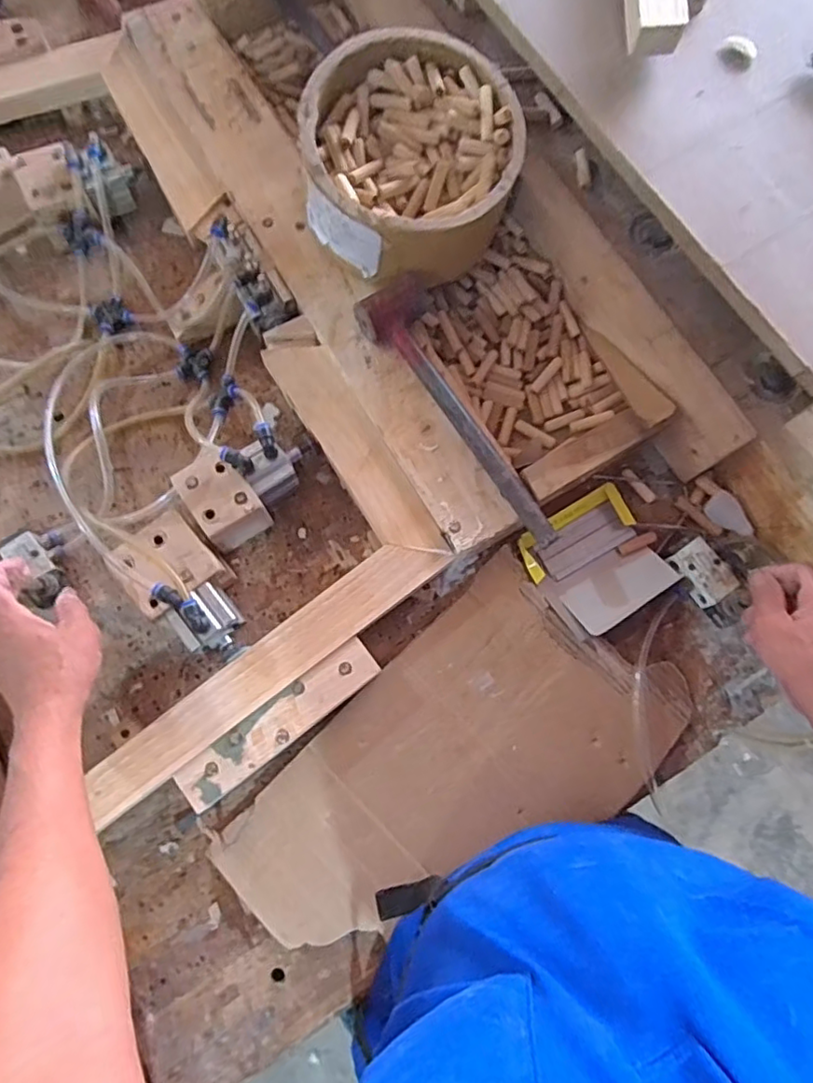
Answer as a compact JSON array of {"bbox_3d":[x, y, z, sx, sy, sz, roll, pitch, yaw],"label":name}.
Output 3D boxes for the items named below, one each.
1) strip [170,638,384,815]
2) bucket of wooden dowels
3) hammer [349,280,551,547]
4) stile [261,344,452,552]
[{"bbox_3d":[-0.119,0.172,0.574,0.208,0.015,0.044,-37,87,-12],"label":"strip"},{"bbox_3d":[0.006,-0.393,0.633,0.211,0.115,0.206,1,76,-3],"label":"bucket of wooden dowels"},{"bbox_3d":[0.052,-0.127,0.603,0.071,0.040,0.302,-27,79,-9],"label":"hammer"},{"bbox_3d":[-0.057,-0.102,0.640,0.061,0.020,0.280,-30,79,-8],"label":"stile"}]

